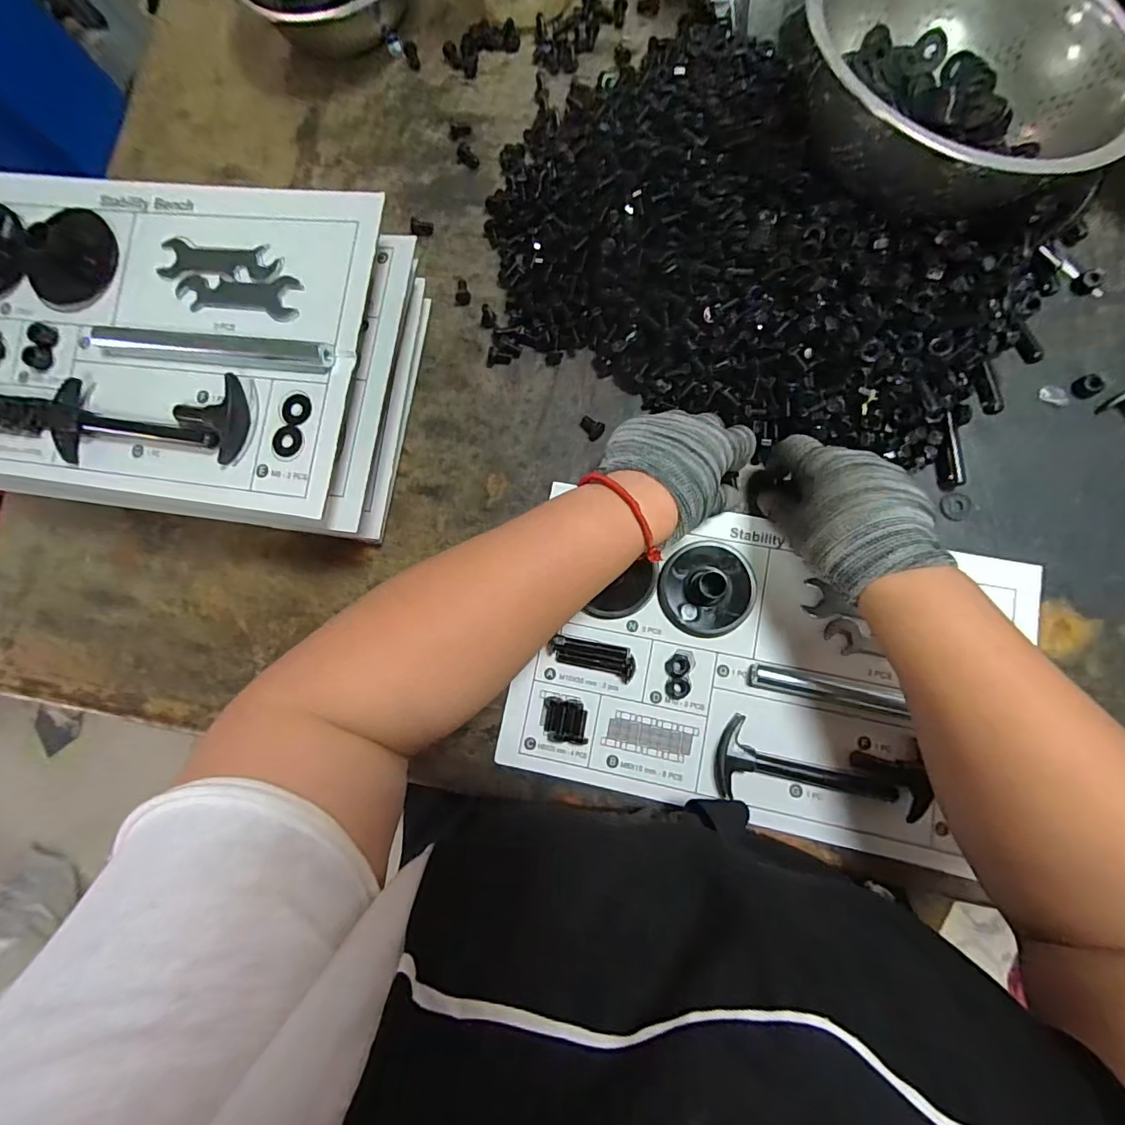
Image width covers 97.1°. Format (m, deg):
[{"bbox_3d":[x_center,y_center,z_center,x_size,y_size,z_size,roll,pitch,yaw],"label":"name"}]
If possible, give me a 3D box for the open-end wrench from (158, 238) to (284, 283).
[{"bbox_3d":[-0.241,-0.212,0.350,0.091,0.004,0.028,8,83,6],"label":"open-end wrench"}]

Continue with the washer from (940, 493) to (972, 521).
[{"bbox_3d":[0.307,-0.043,0.386,0.022,0.004,0.021,-1,84,6],"label":"washer"}]

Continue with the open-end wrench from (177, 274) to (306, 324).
[{"bbox_3d":[-0.225,-0.186,0.347,0.091,0.006,0.030,9,83,6],"label":"open-end wrench"}]

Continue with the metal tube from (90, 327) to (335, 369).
[{"bbox_3d":[-0.244,-0.149,0.340,0.184,0.018,0.016,8,85,7],"label":"metal tube"}]

